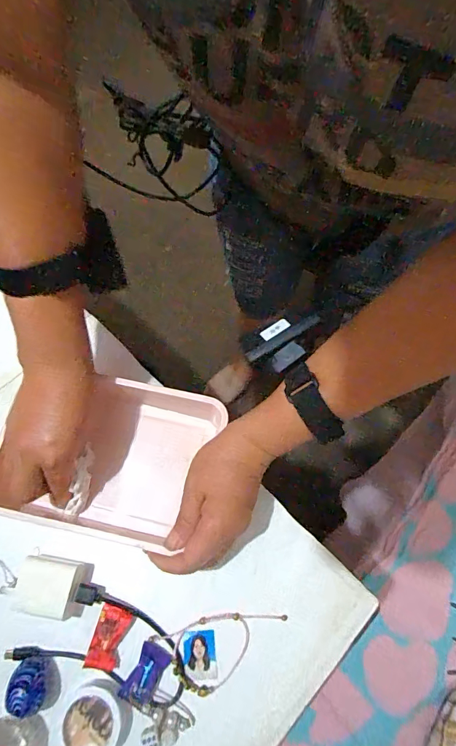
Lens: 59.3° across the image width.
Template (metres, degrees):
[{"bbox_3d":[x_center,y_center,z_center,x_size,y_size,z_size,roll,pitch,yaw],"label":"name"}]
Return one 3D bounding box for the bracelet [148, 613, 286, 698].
[{"bbox_3d":[-0.004,0.239,0.345,0.116,0.008,0.055,-14,72,-4],"label":"bracelet"}]

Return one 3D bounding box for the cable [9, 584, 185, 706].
[{"bbox_3d":[-0.108,0.229,0.345,0.151,0.012,0.068,13,72,5],"label":"cable"}]

